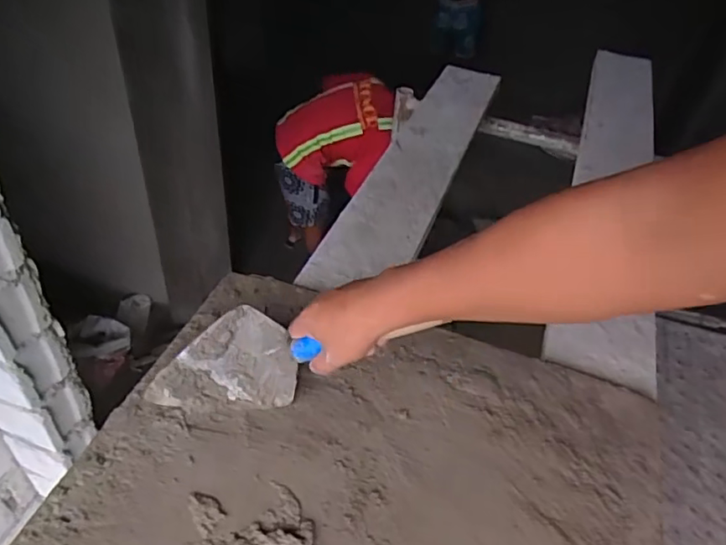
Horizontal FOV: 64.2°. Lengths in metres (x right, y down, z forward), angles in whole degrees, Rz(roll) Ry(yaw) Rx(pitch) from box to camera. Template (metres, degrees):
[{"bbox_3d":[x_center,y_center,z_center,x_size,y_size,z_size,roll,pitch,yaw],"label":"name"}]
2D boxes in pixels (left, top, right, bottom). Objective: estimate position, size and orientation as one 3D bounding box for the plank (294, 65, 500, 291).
[{"bbox_3d":[0.129,-0.254,1.224,0.165,0.048,0.954,18,44,13],"label":"plank"}]

